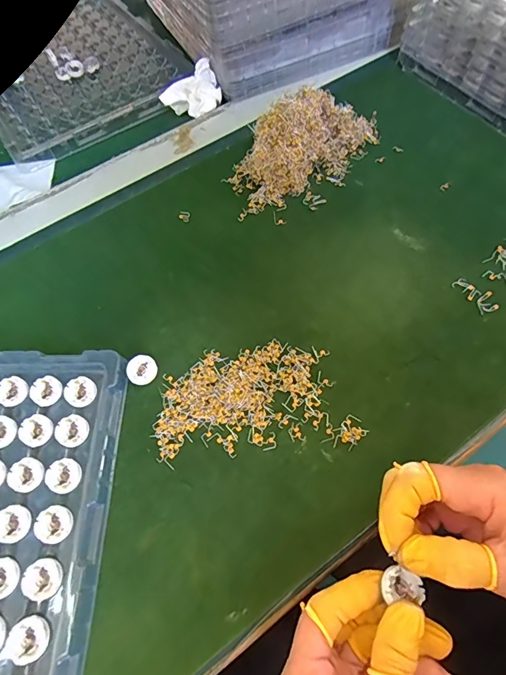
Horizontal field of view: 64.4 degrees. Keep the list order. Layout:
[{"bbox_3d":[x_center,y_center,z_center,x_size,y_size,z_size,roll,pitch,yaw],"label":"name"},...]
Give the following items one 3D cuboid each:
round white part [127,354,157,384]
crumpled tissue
[{"bbox_3d":[-0.089,0.026,0.324,0.024,0.007,0.023,-38,93,-16],"label":"round white part"},{"bbox_3d":[-0.072,-0.291,0.477,0.072,0.031,0.050,-38,66,-16],"label":"crumpled tissue"}]

